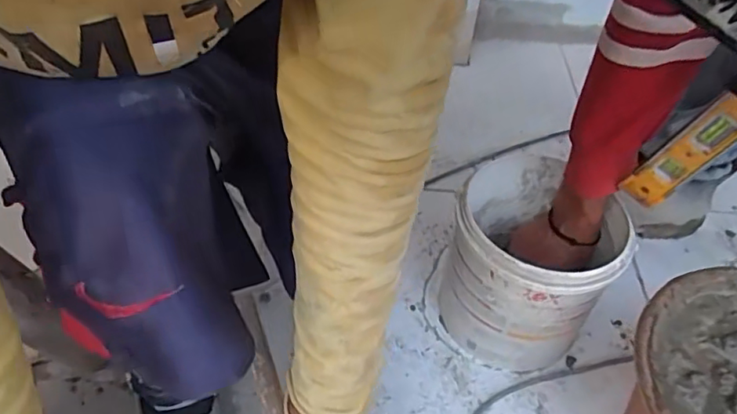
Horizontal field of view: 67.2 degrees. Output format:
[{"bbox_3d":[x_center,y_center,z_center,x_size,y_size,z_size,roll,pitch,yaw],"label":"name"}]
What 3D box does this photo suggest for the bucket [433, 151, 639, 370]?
[{"bbox_3d":[0.185,0.074,0.663,0.175,0.192,0.182,3,44,-3],"label":"bucket"}]

